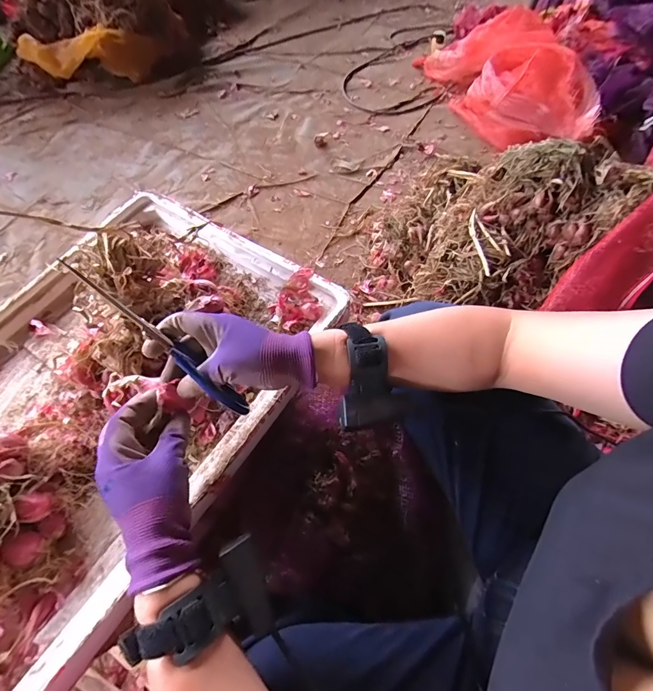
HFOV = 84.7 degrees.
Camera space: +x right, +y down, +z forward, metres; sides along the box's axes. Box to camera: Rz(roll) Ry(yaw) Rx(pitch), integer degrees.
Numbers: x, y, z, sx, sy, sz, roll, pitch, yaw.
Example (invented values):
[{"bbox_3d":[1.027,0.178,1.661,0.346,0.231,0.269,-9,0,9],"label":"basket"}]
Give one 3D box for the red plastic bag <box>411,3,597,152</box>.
[{"bbox_3d":[0.694,-1.068,1.428,0.350,0.254,0.826,-23,64,-12],"label":"red plastic bag"}]

